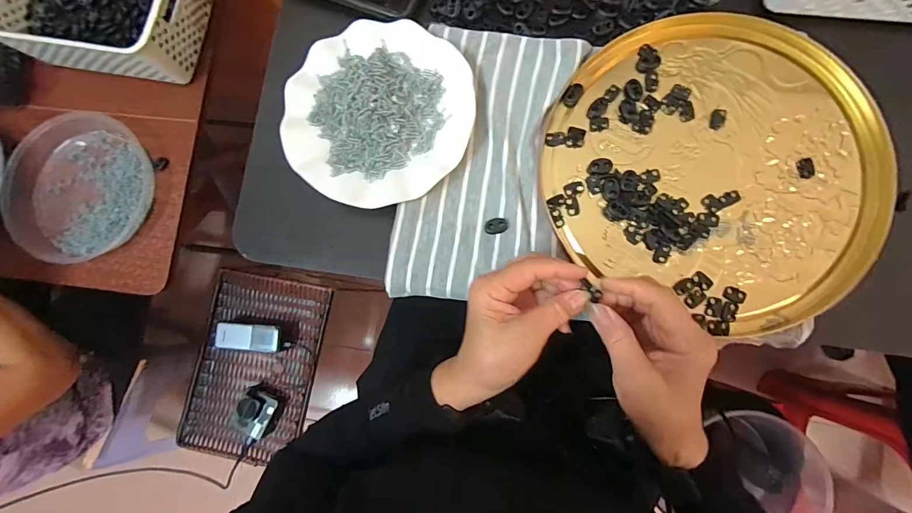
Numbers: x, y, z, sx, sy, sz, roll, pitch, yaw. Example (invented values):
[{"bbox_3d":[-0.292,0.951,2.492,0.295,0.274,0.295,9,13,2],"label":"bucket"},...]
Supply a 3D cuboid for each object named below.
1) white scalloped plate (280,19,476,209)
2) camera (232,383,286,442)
[{"bbox_3d":[-0.073,-0.140,0.396,0.179,0.023,0.175,0,84,5],"label":"white scalloped plate"},{"bbox_3d":[-0.388,0.303,0.799,0.078,0.063,0.092,15,86,6],"label":"camera"}]

